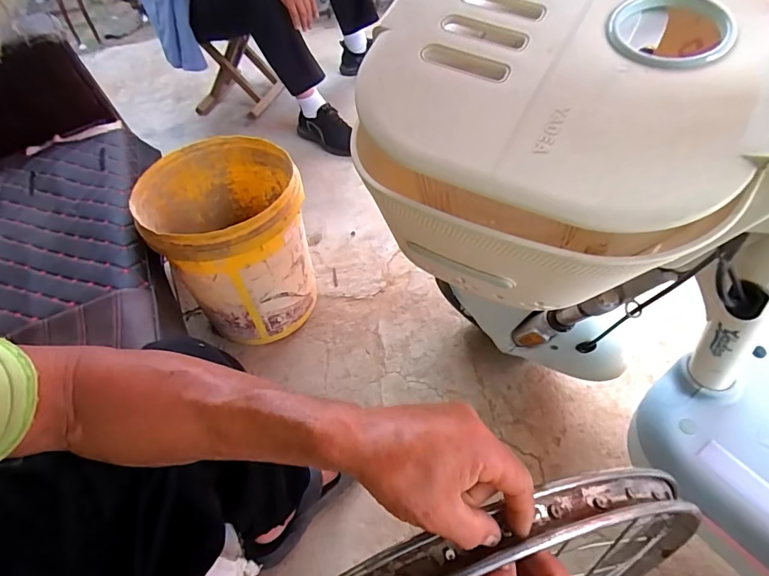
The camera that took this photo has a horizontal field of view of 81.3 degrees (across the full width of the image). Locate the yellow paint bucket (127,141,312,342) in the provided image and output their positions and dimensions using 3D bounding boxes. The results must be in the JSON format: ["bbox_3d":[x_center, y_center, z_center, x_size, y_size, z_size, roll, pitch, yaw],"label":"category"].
[{"bbox_3d":[-0.321,-0.088,0.978,0.291,0.355,0.307,-4,51,5],"label":"yellow paint bucket"}]

